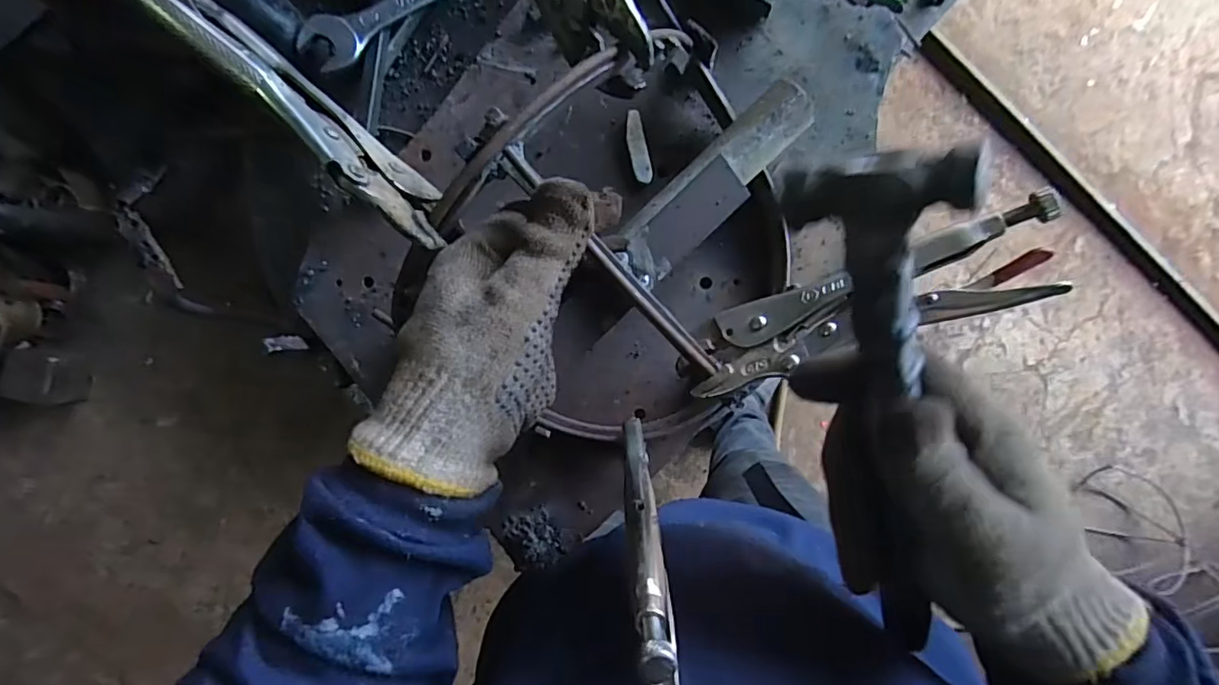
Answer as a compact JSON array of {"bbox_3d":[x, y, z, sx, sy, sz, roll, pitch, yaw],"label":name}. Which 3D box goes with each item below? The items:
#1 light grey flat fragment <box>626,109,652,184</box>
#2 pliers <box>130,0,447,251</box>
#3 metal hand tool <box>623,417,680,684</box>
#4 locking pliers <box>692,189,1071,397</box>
[{"bbox_3d":[0.019,-0.129,0.370,0.012,0.004,0.047,-13,92,1],"label":"light grey flat fragment"},{"bbox_3d":[-0.142,-0.107,0.261,0.170,0.048,0.023,40,93,-1],"label":"pliers"},{"bbox_3d":[0.017,0.089,0.259,0.013,0.150,0.044,-5,120,1],"label":"metal hand tool"},{"bbox_3d":[0.123,-0.017,0.275,0.172,0.022,0.043,-22,92,22],"label":"locking pliers"}]

